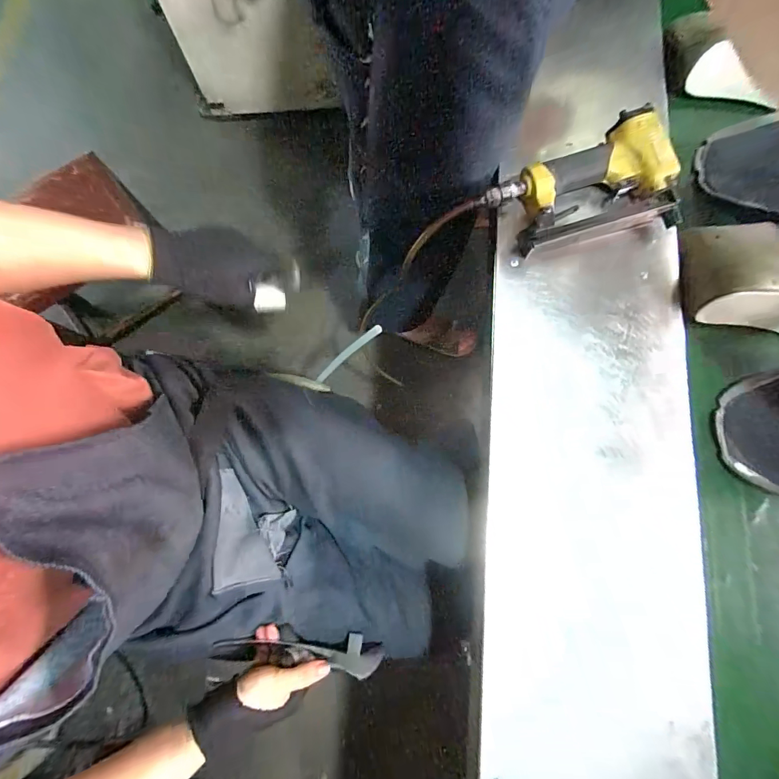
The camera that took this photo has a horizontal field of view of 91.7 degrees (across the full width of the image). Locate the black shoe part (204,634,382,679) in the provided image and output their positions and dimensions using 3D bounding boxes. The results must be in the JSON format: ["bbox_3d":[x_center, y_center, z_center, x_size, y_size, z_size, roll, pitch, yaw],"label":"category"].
[{"bbox_3d":[-0.106,0.313,0.452,0.193,0.050,0.029,6,79,-6],"label":"black shoe part"}]

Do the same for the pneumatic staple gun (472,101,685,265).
[{"bbox_3d":[0.222,-0.238,0.446,0.215,0.048,0.130,-16,79,-3],"label":"pneumatic staple gun"}]

